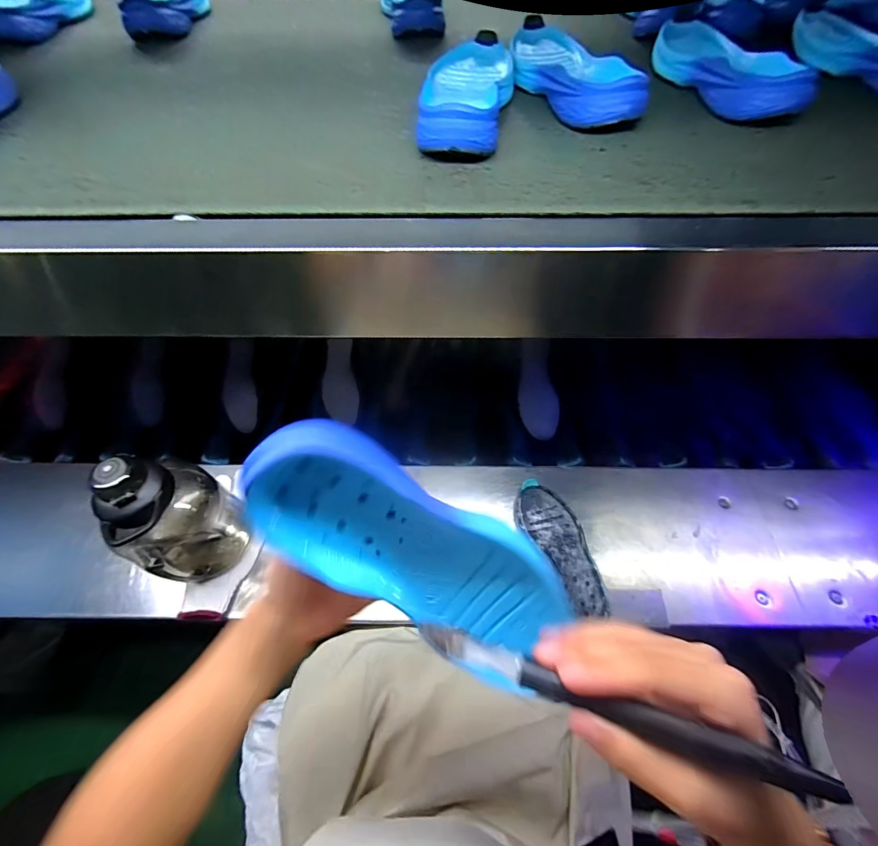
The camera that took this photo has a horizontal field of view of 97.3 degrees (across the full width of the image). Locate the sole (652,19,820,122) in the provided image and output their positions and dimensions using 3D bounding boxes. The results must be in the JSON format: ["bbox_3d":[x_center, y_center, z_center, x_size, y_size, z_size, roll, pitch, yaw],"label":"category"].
[{"bbox_3d":[0.322,-0.421,0.448,0.105,0.040,0.255,-1,58,0],"label":"sole"}]

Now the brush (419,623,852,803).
[{"bbox_3d":[0.074,0.129,0.179,0.172,0.020,0.013,11,61,19],"label":"brush"}]

